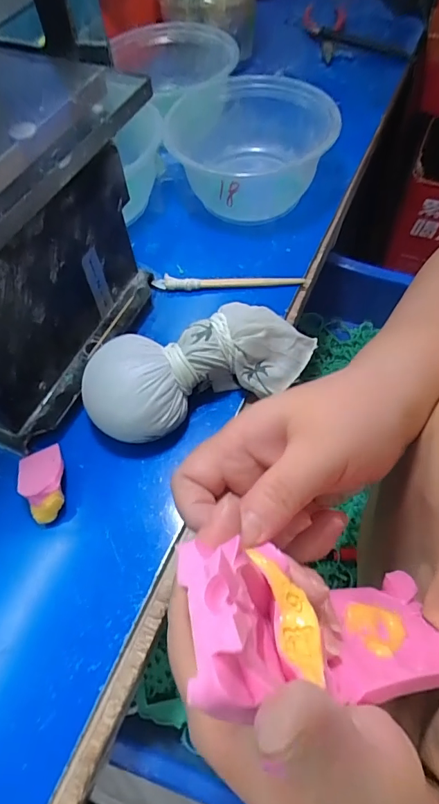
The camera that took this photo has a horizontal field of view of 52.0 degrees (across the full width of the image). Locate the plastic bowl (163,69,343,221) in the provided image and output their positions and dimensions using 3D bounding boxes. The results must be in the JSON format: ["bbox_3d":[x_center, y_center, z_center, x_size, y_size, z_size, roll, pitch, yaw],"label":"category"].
[{"bbox_3d":[0.026,-0.211,0.381,0.133,0.062,0.123,-20,60,-9],"label":"plastic bowl"}]

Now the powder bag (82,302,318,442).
[{"bbox_3d":[-0.011,-0.022,0.280,0.140,0.044,0.055,-24,61,-12],"label":"powder bag"}]

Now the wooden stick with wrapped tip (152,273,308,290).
[{"bbox_3d":[0.007,-0.091,0.343,0.113,0.009,0.014,3,59,4],"label":"wooden stick with wrapped tip"}]

